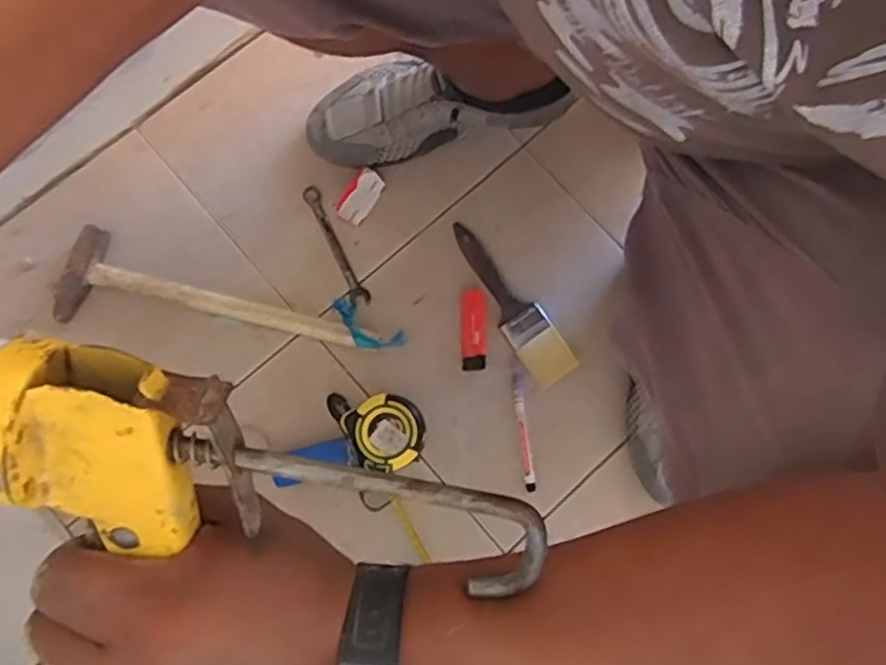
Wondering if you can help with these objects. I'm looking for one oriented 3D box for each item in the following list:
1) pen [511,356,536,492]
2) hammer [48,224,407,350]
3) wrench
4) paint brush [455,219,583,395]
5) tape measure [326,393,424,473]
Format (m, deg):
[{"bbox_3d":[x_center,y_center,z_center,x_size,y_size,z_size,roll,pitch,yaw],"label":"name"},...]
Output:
[{"bbox_3d":[0.080,0.089,0.716,0.014,0.007,0.131,-5,80,0],"label":"pen"},{"bbox_3d":[-0.209,-0.030,0.716,0.343,0.036,0.091,10,80,3],"label":"hammer"},{"bbox_3d":[-0.110,-0.090,0.746,0.018,0.006,0.138,-29,79,11],"label":"wrench"},{"bbox_3d":[0.066,-0.033,0.732,0.048,0.011,0.184,-33,81,-4],"label":"paint brush"},{"bbox_3d":[-0.061,0.085,0.694,0.068,0.039,0.094,-34,81,-5],"label":"tape measure"}]

